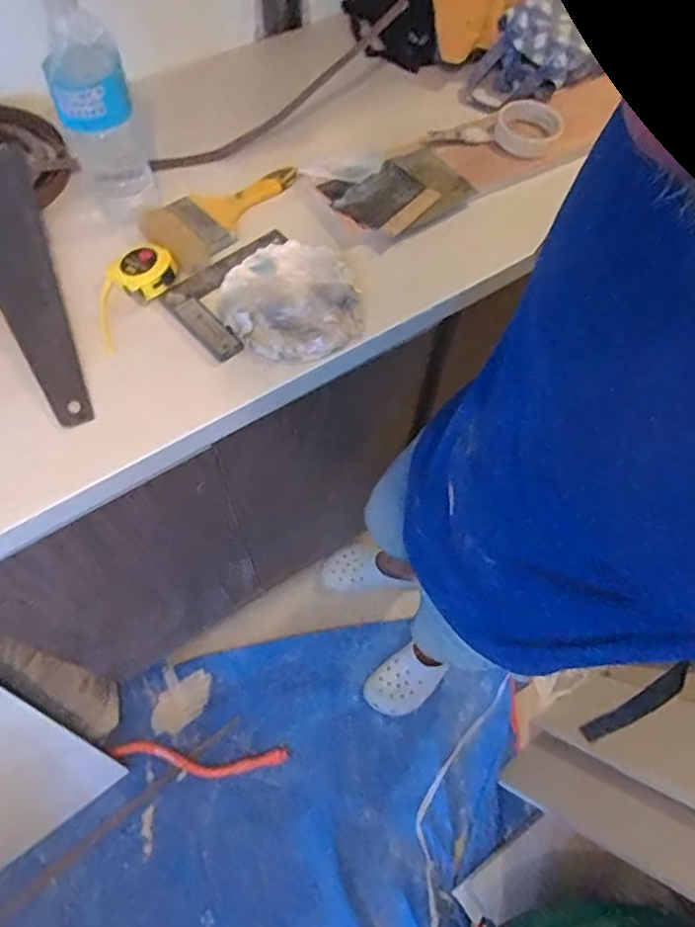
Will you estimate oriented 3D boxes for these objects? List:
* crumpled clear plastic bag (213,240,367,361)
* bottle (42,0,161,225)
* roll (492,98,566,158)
[{"bbox_3d":[-0.069,-0.202,0.708,0.163,0.017,0.178,-16,65,-11],"label":"crumpled clear plastic bag"},{"bbox_3d":[-0.279,-0.398,0.671,0.093,0.227,0.088,-22,66,-13],"label":"bottle"},{"bbox_3d":[0.264,-0.493,0.857,0.093,0.029,0.103,19,64,7],"label":"roll"}]

